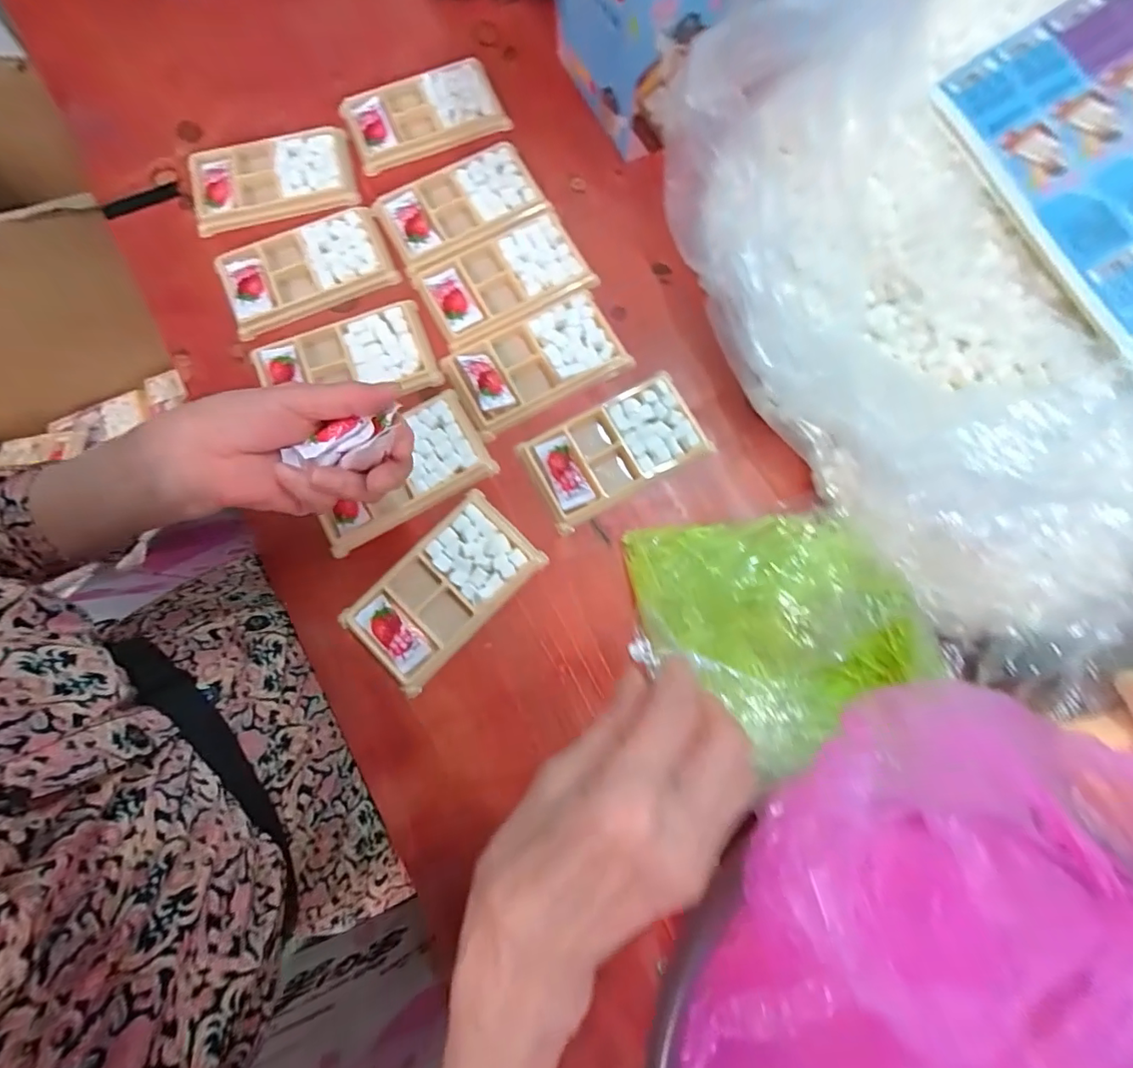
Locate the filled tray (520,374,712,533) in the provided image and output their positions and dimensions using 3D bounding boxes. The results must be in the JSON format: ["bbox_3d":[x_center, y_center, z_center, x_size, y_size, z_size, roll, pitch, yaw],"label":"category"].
[{"bbox_3d":[0.039,-0.065,0.402,0.134,0.019,0.076,-26,79,-5],"label":"filled tray"}]

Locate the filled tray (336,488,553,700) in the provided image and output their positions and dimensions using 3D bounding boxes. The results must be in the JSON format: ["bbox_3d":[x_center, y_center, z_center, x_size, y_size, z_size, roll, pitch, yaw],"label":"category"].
[{"bbox_3d":[-0.090,0.041,0.383,0.077,0.015,0.134,41,81,8],"label":"filled tray"}]

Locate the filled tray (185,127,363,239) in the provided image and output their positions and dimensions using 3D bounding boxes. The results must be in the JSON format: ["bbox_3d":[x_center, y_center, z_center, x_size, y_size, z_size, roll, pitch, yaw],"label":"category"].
[{"bbox_3d":[-0.255,-0.306,0.452,0.137,0.013,0.079,-16,84,-2],"label":"filled tray"}]

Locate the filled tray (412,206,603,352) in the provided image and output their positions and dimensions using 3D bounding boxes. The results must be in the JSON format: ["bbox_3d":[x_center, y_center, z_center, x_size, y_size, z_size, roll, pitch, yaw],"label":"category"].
[{"bbox_3d":[-0.051,-0.211,0.433,0.134,0.012,0.083,-28,79,-5],"label":"filled tray"}]

